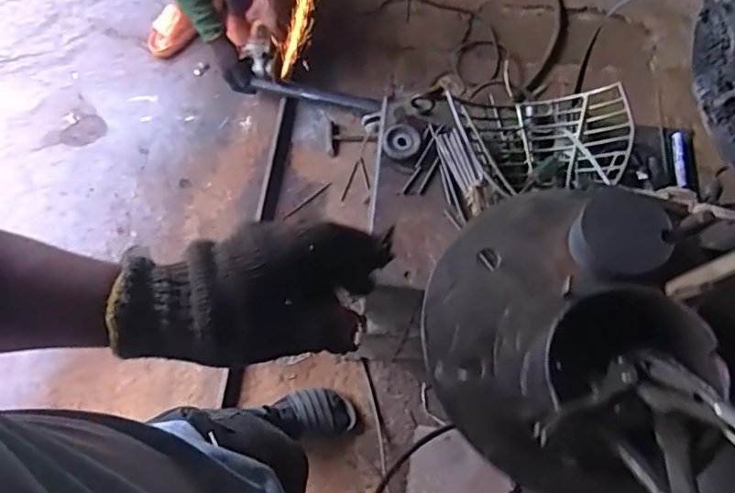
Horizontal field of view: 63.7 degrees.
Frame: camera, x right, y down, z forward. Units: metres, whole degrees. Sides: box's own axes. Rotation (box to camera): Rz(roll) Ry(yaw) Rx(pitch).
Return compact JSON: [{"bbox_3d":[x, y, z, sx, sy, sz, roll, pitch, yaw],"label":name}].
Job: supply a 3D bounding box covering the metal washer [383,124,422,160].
[{"bbox_3d":[0.054,-0.163,0.905,0.053,0.008,0.065,24,69,8],"label":"metal washer"}]

